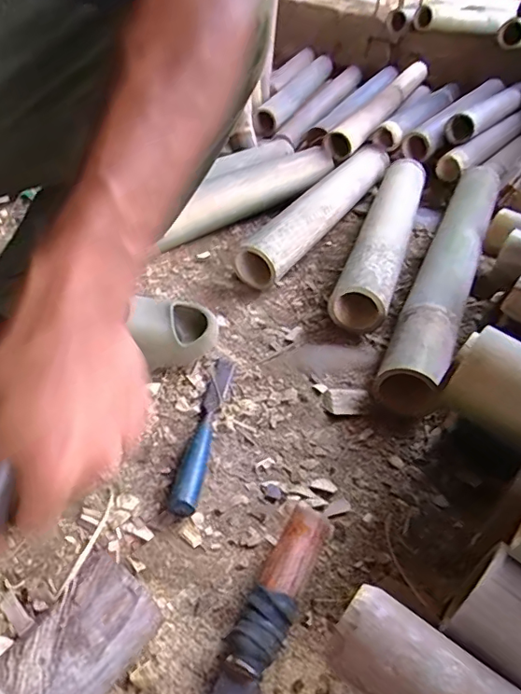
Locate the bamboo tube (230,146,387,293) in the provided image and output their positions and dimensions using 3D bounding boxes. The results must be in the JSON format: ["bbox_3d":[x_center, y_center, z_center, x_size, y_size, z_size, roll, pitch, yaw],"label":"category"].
[{"bbox_3d":[0.108,-0.245,0.931,0.081,0.095,0.455,25,43,19],"label":"bamboo tube"}]

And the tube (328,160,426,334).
[{"bbox_3d":[0.203,-0.184,0.868,0.079,0.092,0.473,17,41,11],"label":"tube"}]

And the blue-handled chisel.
[{"bbox_3d":[-0.061,0.086,0.570,0.026,0.025,0.223,9,40,2],"label":"blue-handled chisel"}]

